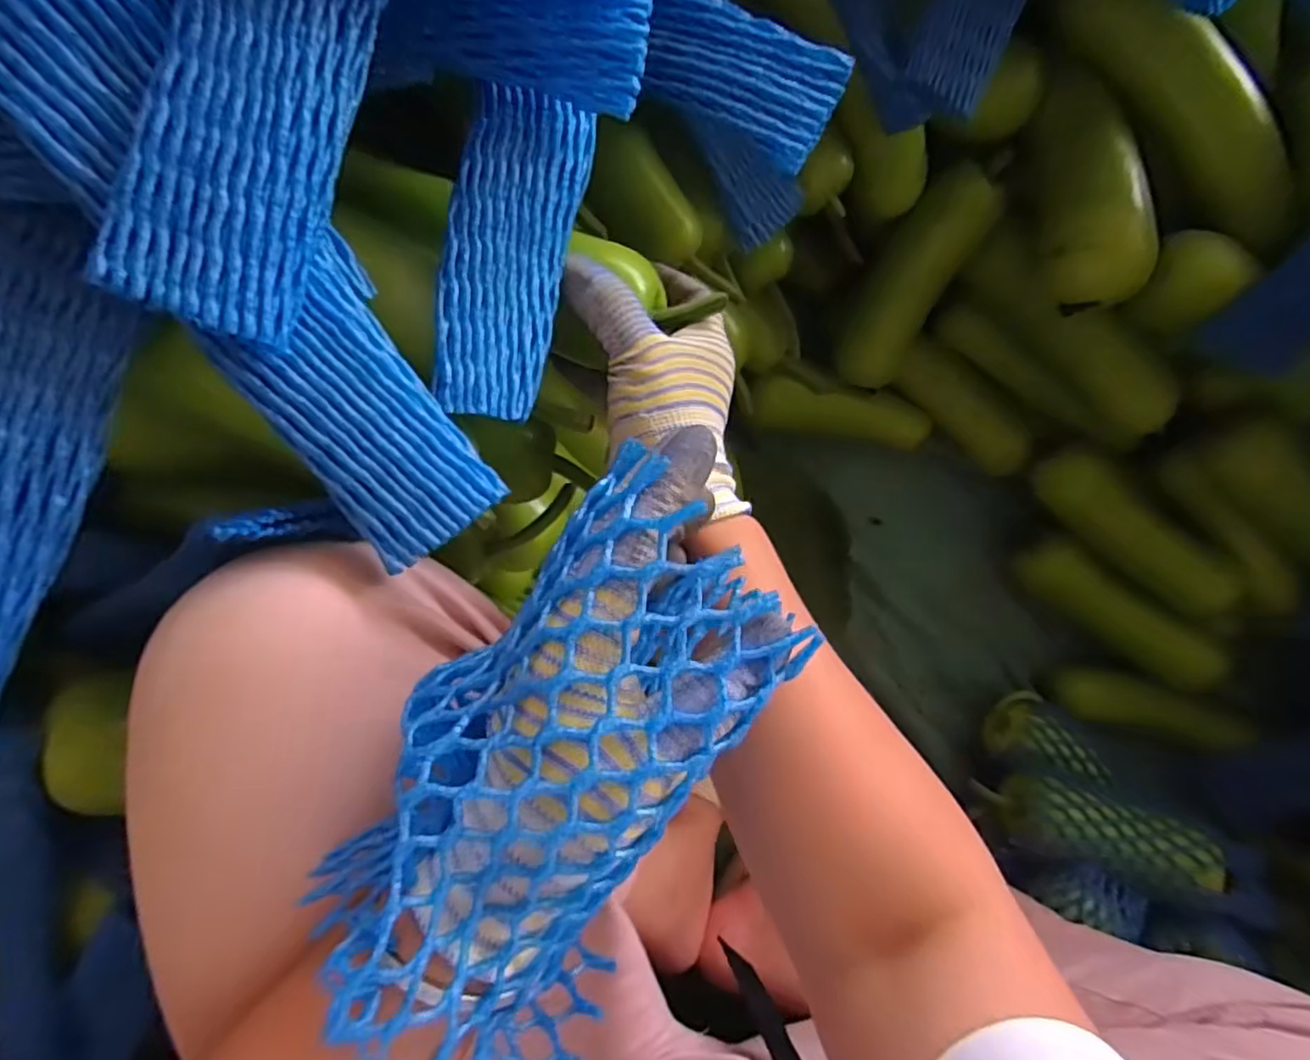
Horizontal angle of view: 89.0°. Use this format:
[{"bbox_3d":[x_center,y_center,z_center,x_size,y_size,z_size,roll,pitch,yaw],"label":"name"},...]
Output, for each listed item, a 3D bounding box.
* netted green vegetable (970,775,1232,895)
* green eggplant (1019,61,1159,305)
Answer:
[{"bbox_3d":[0.370,0.247,0.552,0.178,0.064,0.057,19,85,-6],"label":"netted green vegetable"},{"bbox_3d":[0.304,-0.245,0.473,0.065,0.054,0.171,-8,88,-7],"label":"green eggplant"}]

